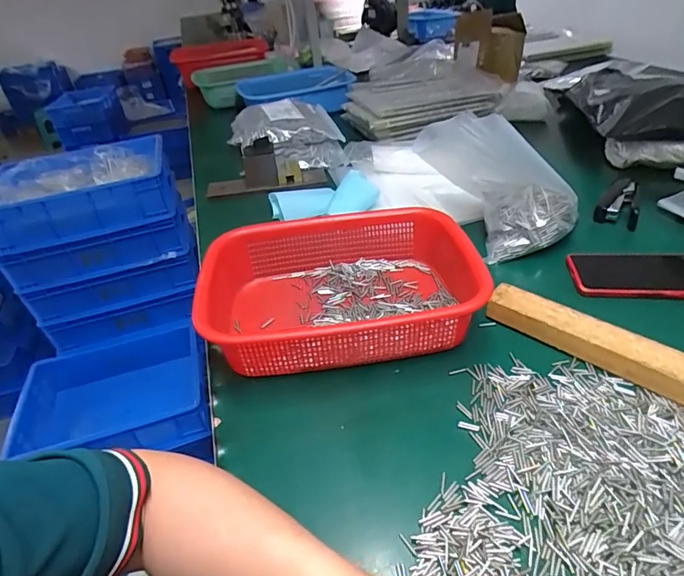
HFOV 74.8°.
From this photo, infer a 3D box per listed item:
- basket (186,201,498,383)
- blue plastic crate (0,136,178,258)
[{"bbox_3d":[-0.010,0.000,0.494,0.275,0.071,0.208,-7,37,2],"label":"basket"},{"bbox_3d":[-0.633,-0.246,1.097,0.400,0.117,0.314,-16,38,-10],"label":"blue plastic crate"}]

